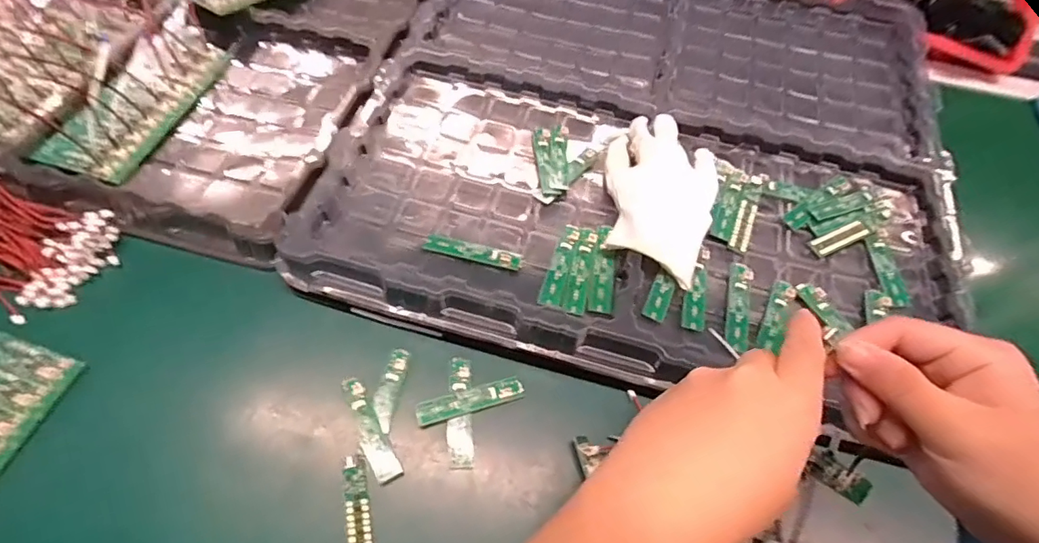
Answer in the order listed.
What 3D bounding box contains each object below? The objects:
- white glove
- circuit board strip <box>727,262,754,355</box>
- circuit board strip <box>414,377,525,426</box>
[{"bbox_3d":[0.123,-0.071,0.461,0.102,0.032,0.156,19,60,8],"label":"white glove"},{"bbox_3d":[0.184,0.029,0.431,0.017,0.009,0.079,13,60,4],"label":"circuit board strip"},{"bbox_3d":[-0.039,0.102,0.405,0.084,0.007,0.018,-14,75,-9],"label":"circuit board strip"}]

